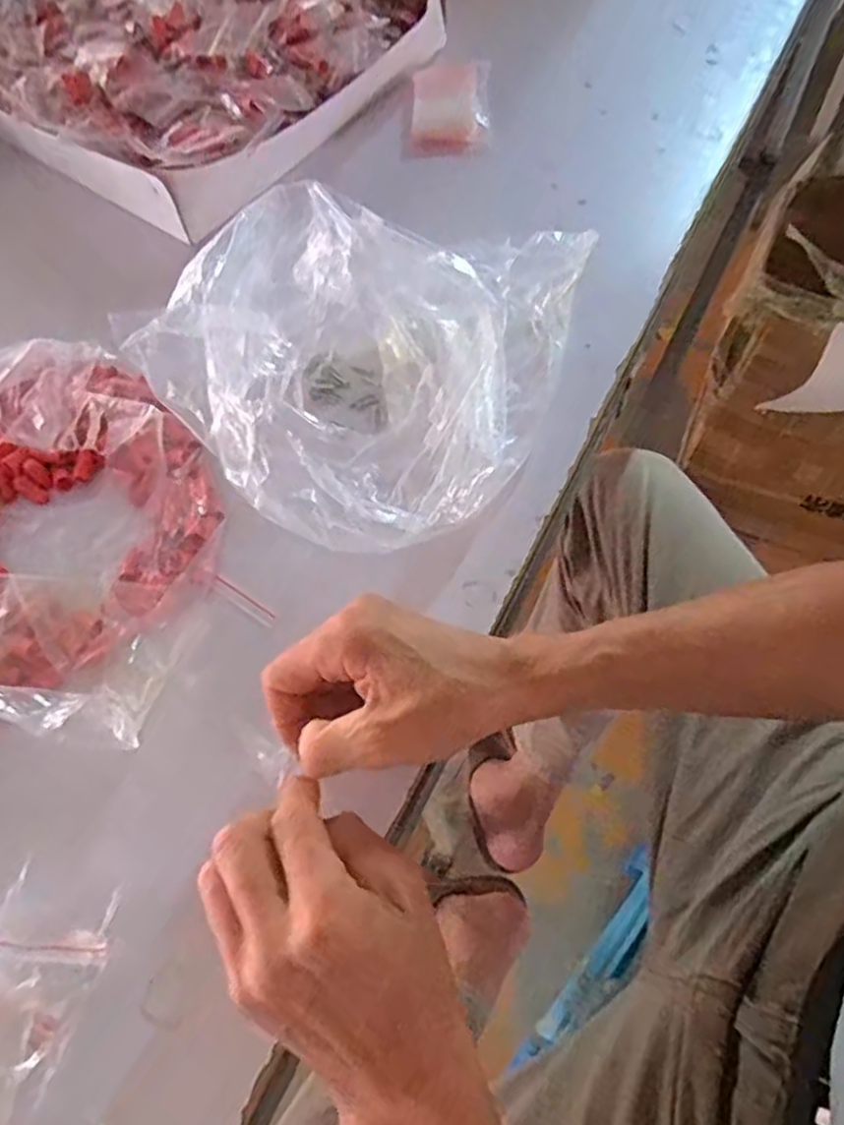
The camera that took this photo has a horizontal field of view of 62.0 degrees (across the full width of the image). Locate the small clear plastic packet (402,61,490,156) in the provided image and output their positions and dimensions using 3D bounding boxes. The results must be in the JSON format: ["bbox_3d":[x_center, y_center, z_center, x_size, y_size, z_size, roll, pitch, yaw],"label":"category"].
[{"bbox_3d":[0.026,-0.407,0.627,0.070,0.025,0.105,4,63,6],"label":"small clear plastic packet"}]

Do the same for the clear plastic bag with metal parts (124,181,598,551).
[{"bbox_3d":[-0.028,-0.136,0.439,0.209,0.096,0.265,16,65,12],"label":"clear plastic bag with metal parts"}]

